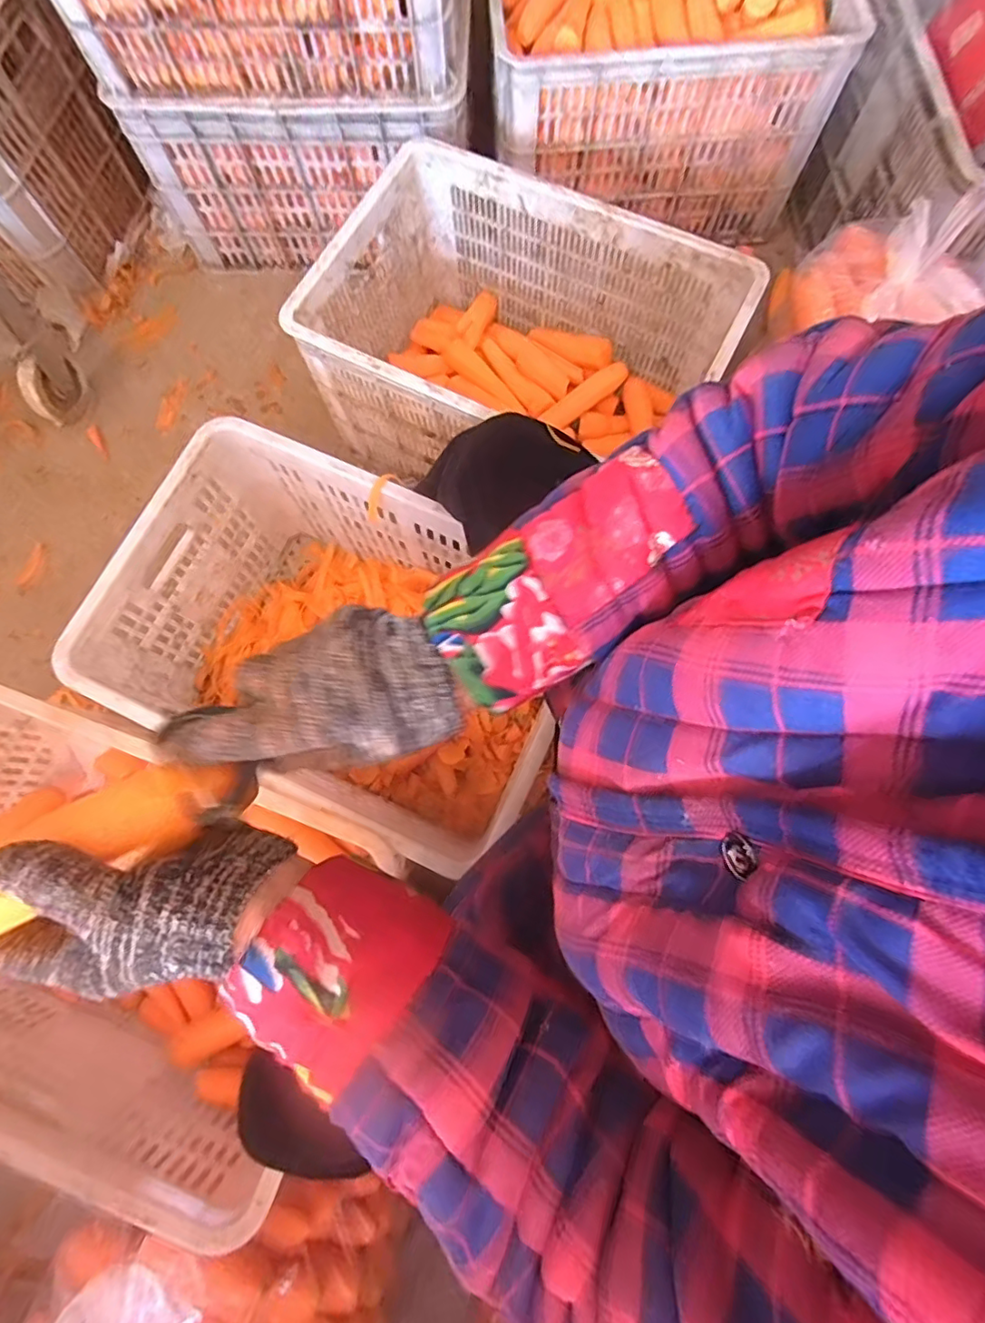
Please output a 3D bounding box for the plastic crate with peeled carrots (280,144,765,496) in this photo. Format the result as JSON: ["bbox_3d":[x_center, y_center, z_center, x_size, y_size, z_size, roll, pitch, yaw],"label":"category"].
[{"bbox_3d":[0.037,-0.433,0.818,0.504,0.242,0.349,24,78,7],"label":"plastic crate with peeled carrots"}]

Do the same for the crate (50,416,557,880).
[{"bbox_3d":[-0.179,-0.012,0.737,0.513,0.263,0.350,24,78,7],"label":"crate"}]

